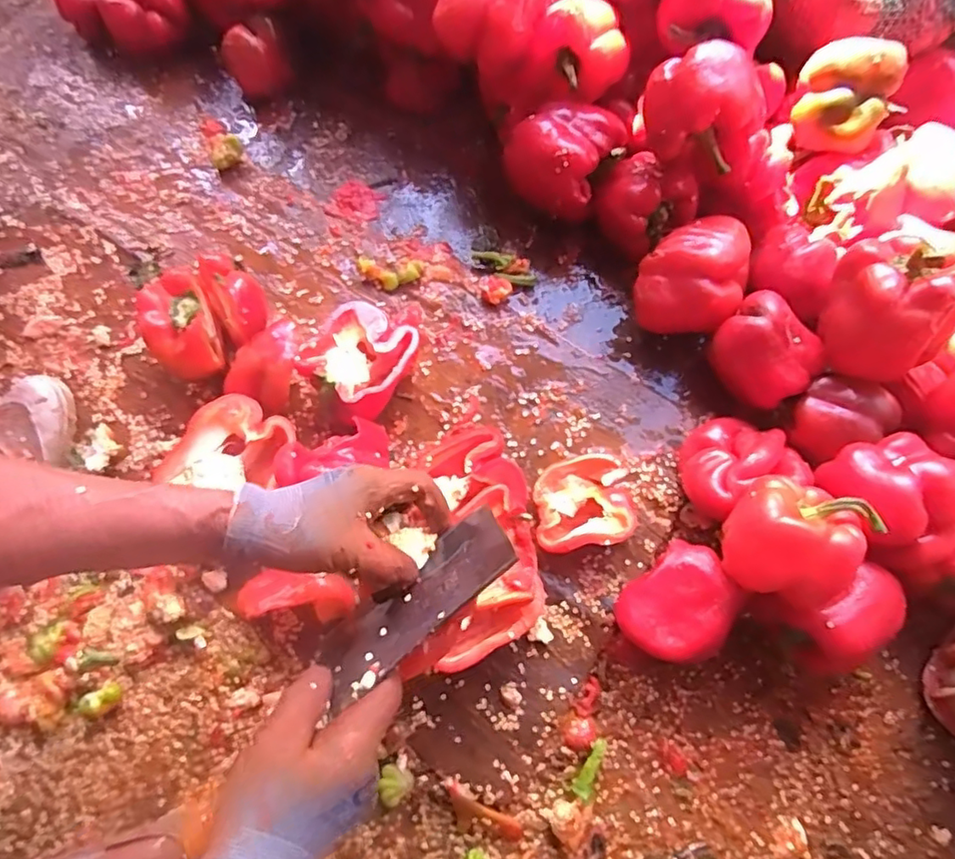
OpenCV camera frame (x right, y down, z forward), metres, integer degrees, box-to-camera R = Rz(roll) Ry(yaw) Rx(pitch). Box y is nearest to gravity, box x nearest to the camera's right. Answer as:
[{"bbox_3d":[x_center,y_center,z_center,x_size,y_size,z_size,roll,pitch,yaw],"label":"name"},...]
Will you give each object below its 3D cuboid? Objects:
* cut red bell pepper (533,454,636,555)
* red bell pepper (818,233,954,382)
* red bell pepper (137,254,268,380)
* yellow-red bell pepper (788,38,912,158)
[{"bbox_3d":[0.089,0.062,0.527,0.076,0.053,0.083,-6,72,-1],"label":"cut red bell pepper"},{"bbox_3d":[0.333,-0.103,0.478,0.096,0.090,0.101,-1,71,1],"label":"red bell pepper"},{"bbox_3d":[-0.256,-0.102,0.574,0.110,0.081,0.090,-41,74,-12],"label":"red bell pepper"},{"bbox_3d":[0.333,-0.307,0.550,0.084,0.078,0.071,31,74,11],"label":"yellow-red bell pepper"}]

